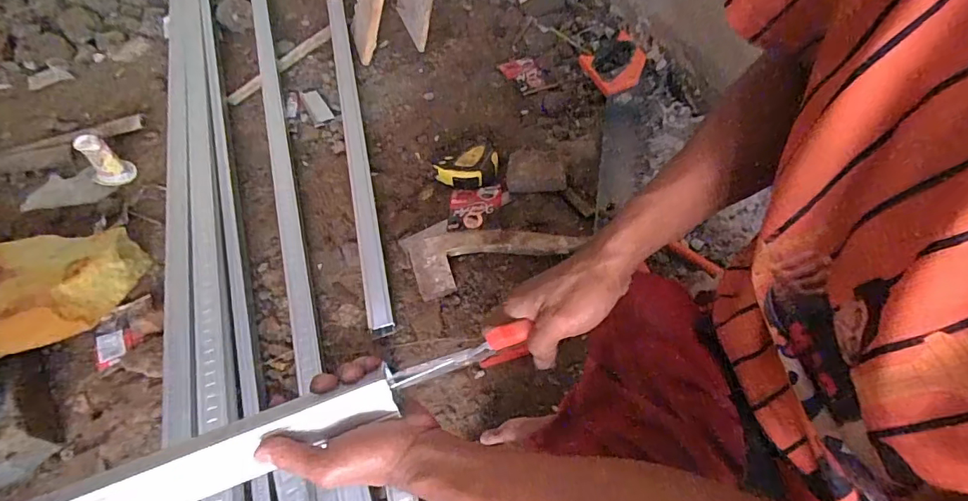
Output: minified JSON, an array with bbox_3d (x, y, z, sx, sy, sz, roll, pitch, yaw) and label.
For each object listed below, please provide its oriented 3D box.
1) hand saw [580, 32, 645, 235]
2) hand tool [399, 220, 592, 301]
[{"bbox_3d":[0.231,-0.249,0.899,0.116,0.029,0.493,9,58,10],"label":"hand saw"},{"bbox_3d":[0.012,-0.014,0.772,0.275,0.035,0.129,-16,57,-6],"label":"hand tool"}]

